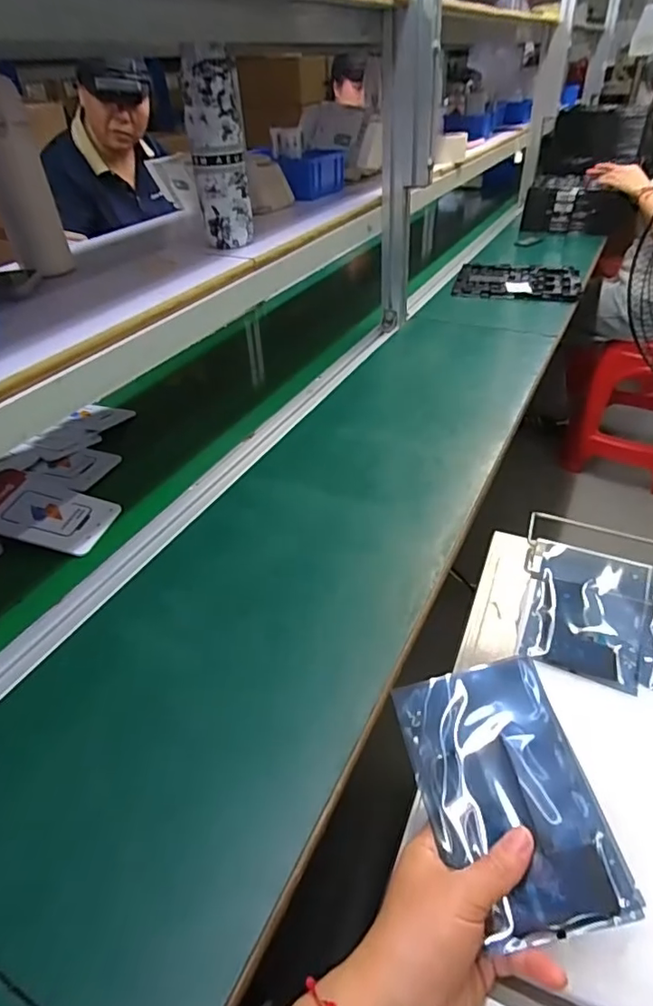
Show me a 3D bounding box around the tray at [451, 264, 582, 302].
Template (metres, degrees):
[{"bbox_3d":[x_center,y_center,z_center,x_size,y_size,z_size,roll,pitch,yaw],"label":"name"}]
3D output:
[{"bbox_3d":[0.445,-0.520,1.251,0.267,0.024,0.240,12,42,17],"label":"tray"}]

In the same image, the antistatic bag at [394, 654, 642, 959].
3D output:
[{"bbox_3d":[0.111,0.176,0.333,0.100,0.016,0.144,-14,53,-1],"label":"antistatic bag"}]

